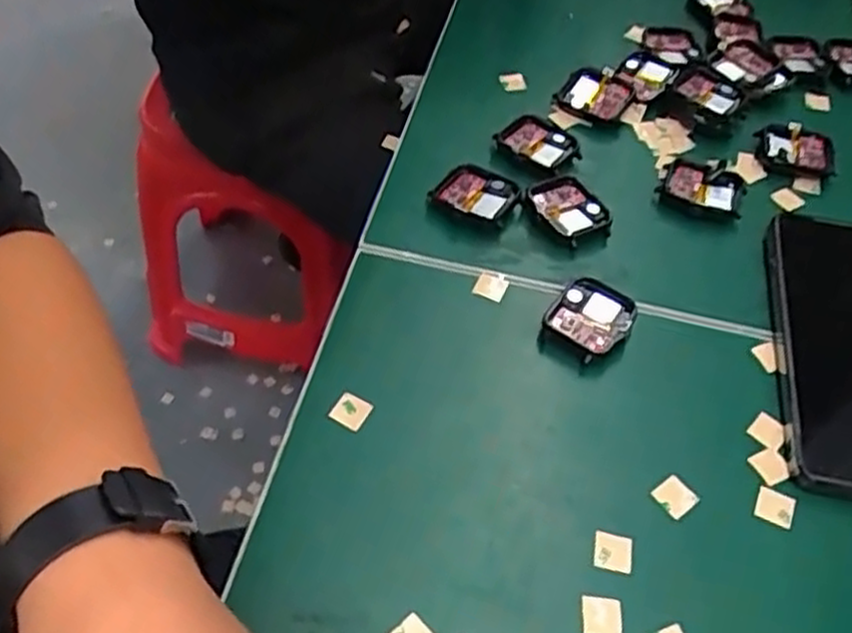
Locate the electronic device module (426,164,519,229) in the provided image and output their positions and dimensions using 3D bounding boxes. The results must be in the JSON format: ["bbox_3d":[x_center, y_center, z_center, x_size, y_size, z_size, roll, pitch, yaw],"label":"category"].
[{"bbox_3d":[0.028,-0.067,0.436,0.044,0.011,0.037,31,56,18],"label":"electronic device module"}]

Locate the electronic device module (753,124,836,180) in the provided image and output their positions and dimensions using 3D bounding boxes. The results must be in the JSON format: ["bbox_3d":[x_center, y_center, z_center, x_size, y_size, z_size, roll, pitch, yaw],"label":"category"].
[{"bbox_3d":[0.228,-0.102,0.475,0.048,0.012,0.038,15,53,7],"label":"electronic device module"}]

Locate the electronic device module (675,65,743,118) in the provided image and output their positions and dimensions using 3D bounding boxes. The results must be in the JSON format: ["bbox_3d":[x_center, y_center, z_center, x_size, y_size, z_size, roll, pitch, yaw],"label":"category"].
[{"bbox_3d":[0.179,-0.144,0.489,0.041,0.006,0.036,34,57,20],"label":"electronic device module"}]

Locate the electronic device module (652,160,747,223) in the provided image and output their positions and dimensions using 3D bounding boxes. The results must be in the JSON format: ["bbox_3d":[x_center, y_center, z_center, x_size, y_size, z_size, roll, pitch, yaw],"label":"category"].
[{"bbox_3d":[0.161,-0.075,0.451,0.047,0.009,0.043,19,54,10],"label":"electronic device module"}]

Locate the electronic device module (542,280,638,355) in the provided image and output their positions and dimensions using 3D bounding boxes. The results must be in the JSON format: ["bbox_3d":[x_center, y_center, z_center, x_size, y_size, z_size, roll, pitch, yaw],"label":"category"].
[{"bbox_3d":[0.083,0.000,0.389,0.038,0.012,0.041,33,57,19],"label":"electronic device module"}]

